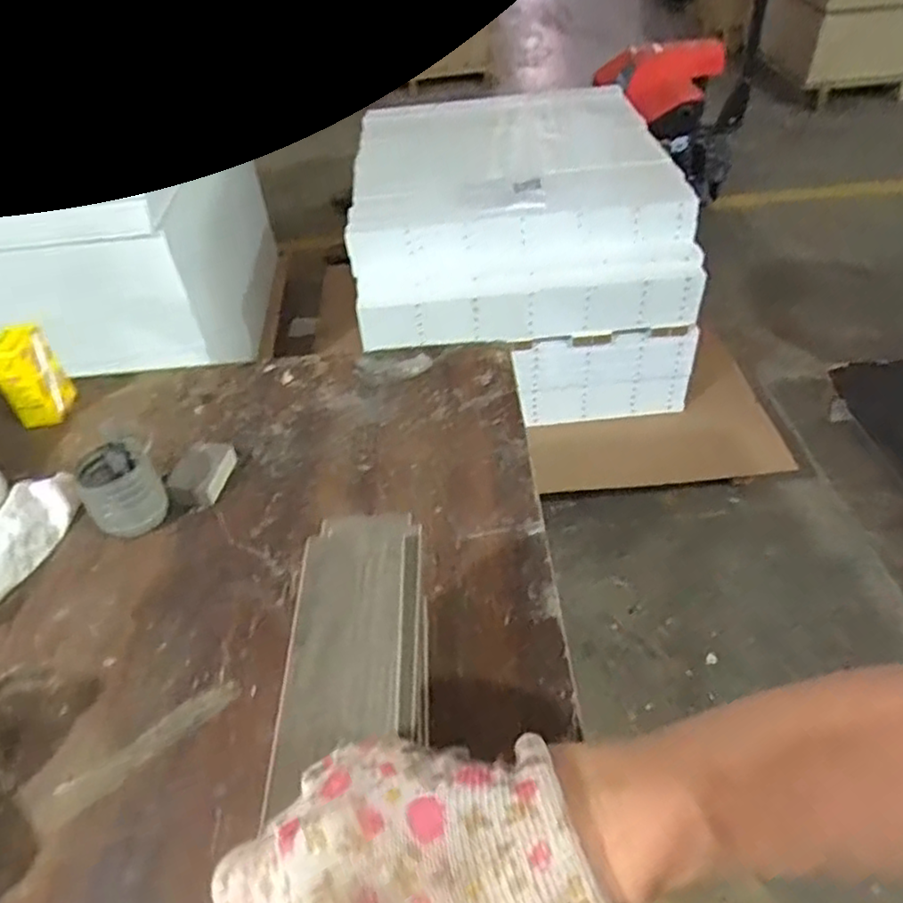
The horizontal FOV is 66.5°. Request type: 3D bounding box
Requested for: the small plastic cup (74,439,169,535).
[{"bbox_3d":[-0.327,0.039,0.686,0.073,0.069,0.073,-20,42,-25],"label":"small plastic cup"}]

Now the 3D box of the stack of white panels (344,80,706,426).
[{"bbox_3d":[0.129,-0.525,1.843,0.778,0.593,0.795,-6,38,-9],"label":"stack of white panels"}]

